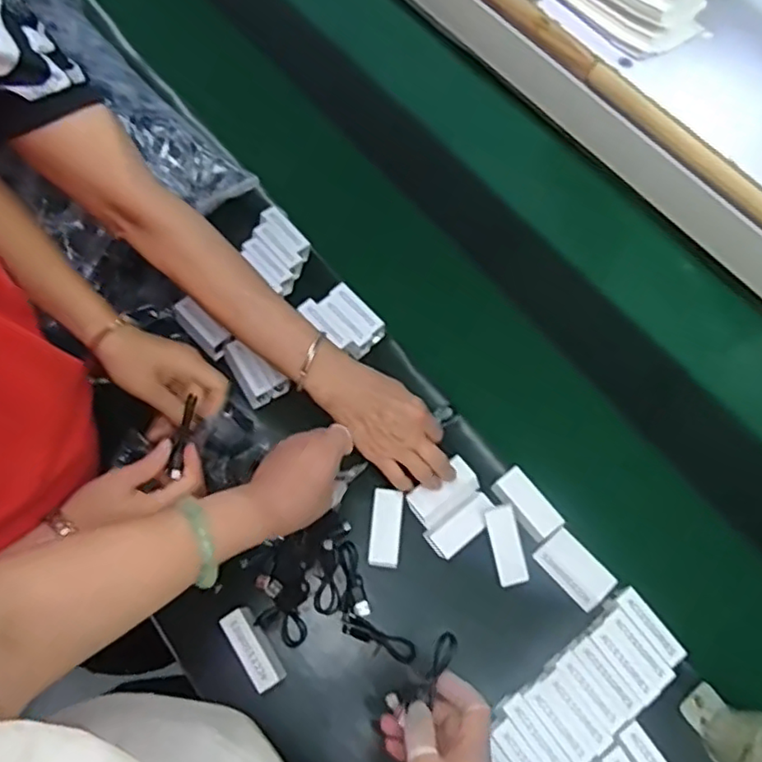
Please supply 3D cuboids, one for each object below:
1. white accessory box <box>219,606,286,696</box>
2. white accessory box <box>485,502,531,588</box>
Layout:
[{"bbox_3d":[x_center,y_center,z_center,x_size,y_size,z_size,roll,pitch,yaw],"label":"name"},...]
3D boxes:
[{"bbox_3d":[-0.122,0.257,0.596,0.029,0.032,0.078,-32,70,-17],"label":"white accessory box"},{"bbox_3d":[0.127,0.168,0.633,0.034,0.015,0.080,-12,86,-9],"label":"white accessory box"}]

